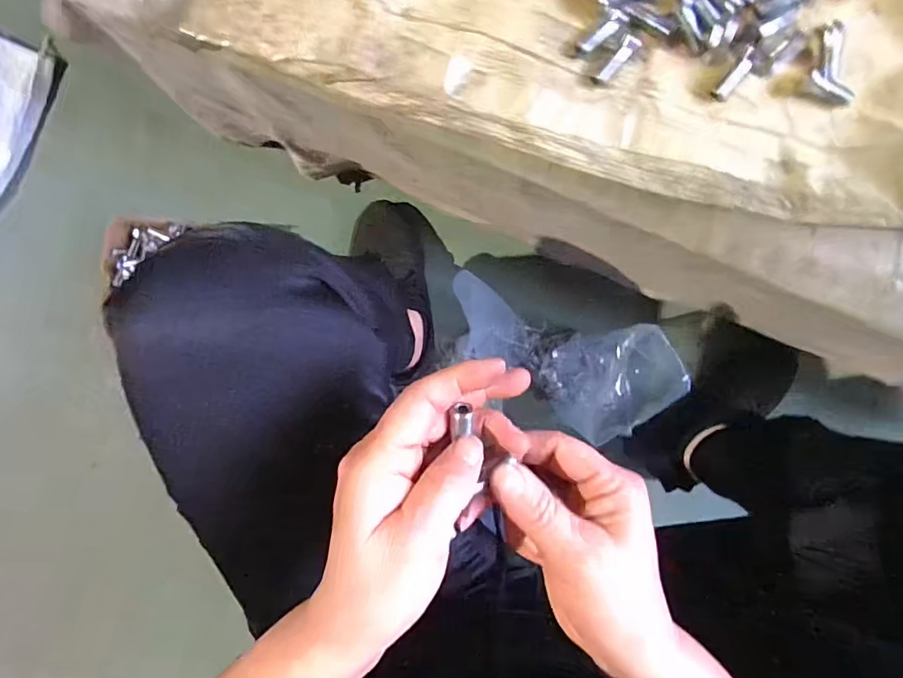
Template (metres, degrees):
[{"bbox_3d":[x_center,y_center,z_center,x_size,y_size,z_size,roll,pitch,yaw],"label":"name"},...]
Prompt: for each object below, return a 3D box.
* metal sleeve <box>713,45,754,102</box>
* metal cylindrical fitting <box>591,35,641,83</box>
[{"bbox_3d":[0.196,-0.181,0.337,0.011,0.009,0.036,36,92,-2],"label":"metal sleeve"},{"bbox_3d":[0.112,-0.191,0.333,0.011,0.006,0.038,43,92,-3],"label":"metal cylindrical fitting"}]

